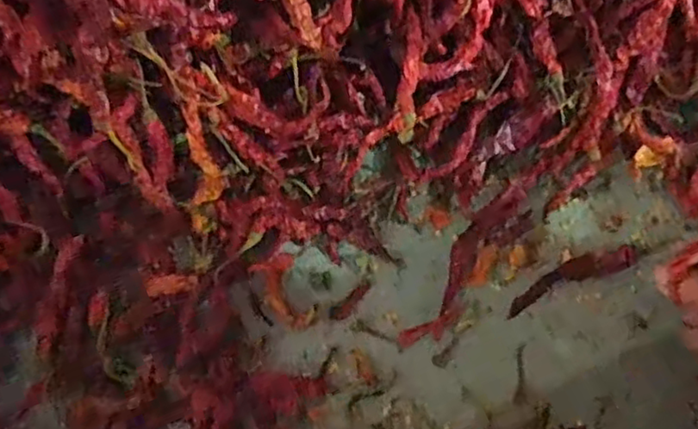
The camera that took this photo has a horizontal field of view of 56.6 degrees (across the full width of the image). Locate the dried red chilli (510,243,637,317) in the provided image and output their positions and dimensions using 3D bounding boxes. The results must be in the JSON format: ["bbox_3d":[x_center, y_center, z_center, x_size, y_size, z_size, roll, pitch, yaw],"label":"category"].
[{"bbox_3d":[0.144,0.040,0.423,0.089,0.011,0.019,-21,74,-6],"label":"dried red chilli"}]

